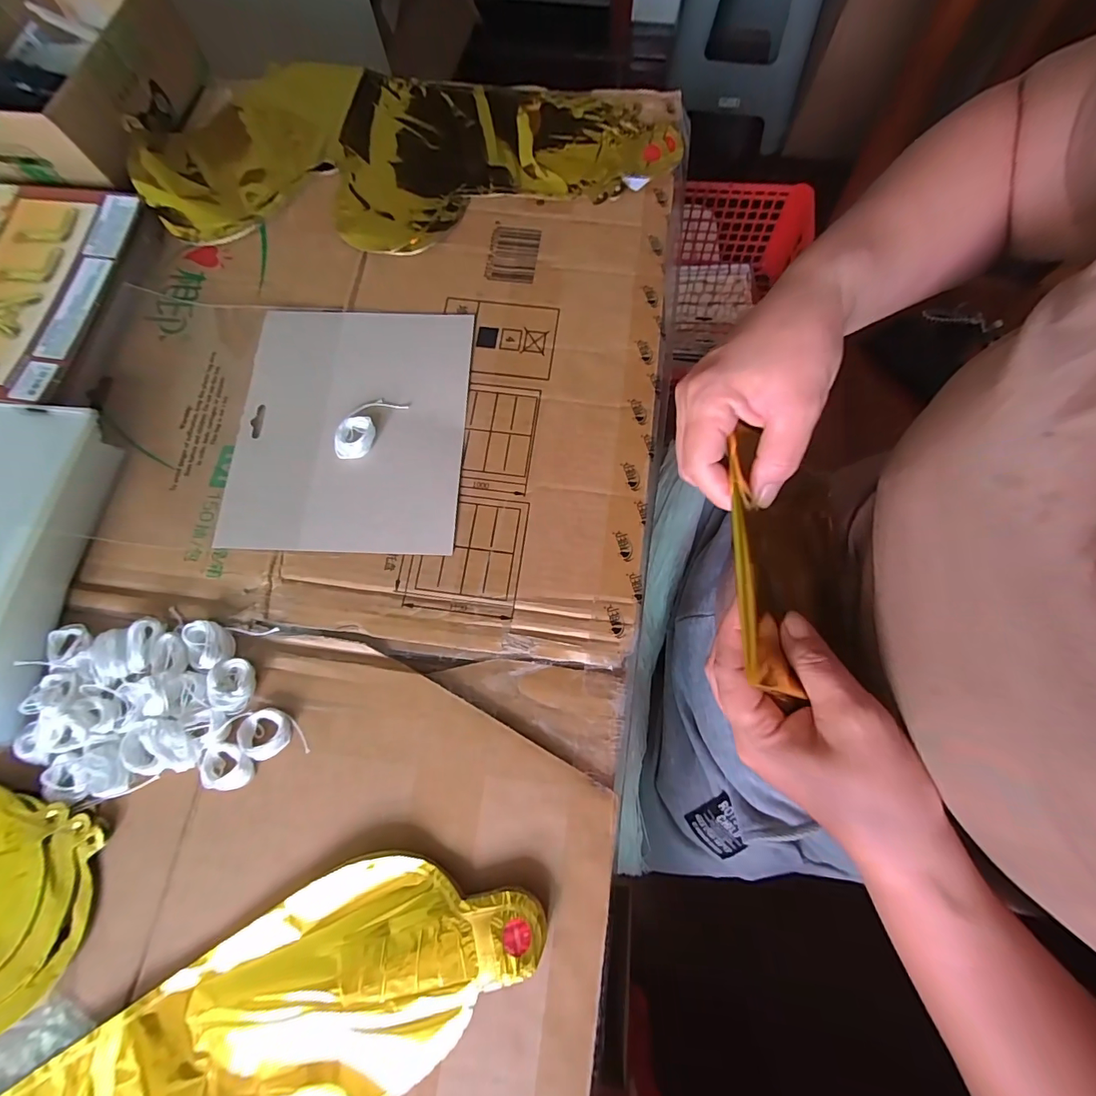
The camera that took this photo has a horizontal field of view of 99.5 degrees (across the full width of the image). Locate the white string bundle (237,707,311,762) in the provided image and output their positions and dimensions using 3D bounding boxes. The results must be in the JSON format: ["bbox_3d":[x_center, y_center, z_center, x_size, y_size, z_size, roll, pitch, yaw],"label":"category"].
[{"bbox_3d":[-0.168,0.113,0.285,0.041,0.011,0.029,-13,75,-2],"label":"white string bundle"}]

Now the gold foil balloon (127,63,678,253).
[{"bbox_3d":[-0.120,-0.340,0.398,0.436,0.012,0.200,8,75,4],"label":"gold foil balloon"}]

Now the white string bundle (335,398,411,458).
[{"bbox_3d":[-0.133,-0.091,0.335,0.033,0.011,0.059,35,78,10],"label":"white string bundle"}]

